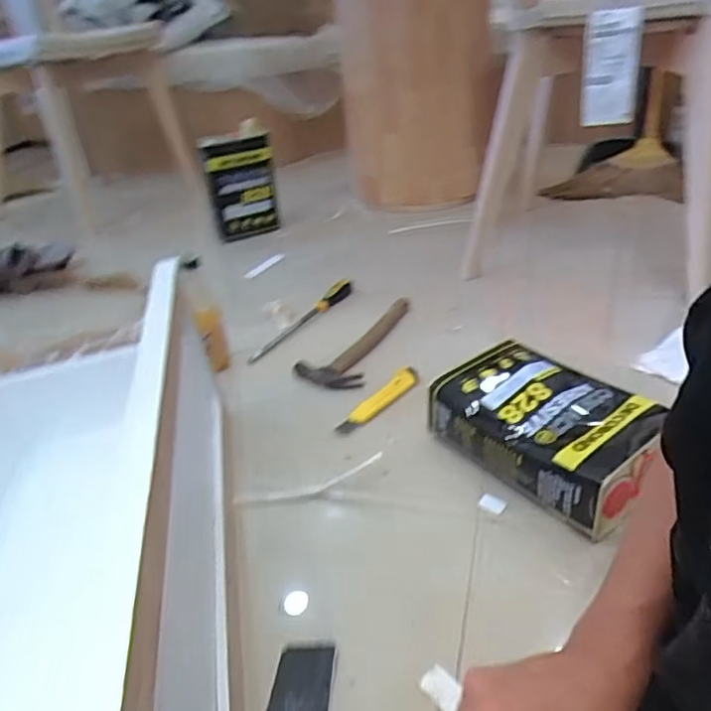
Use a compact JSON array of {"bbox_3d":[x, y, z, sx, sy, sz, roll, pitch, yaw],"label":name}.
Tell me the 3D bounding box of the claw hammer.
[{"bbox_3d":[0.002,-0.030,0.991,0.109,0.024,0.268,10,34,24],"label":"claw hammer"}]

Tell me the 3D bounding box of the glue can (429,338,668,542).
[{"bbox_3d":[0.223,0.087,0.698,0.155,0.094,0.235,-26,37,-30],"label":"glue can"}]

